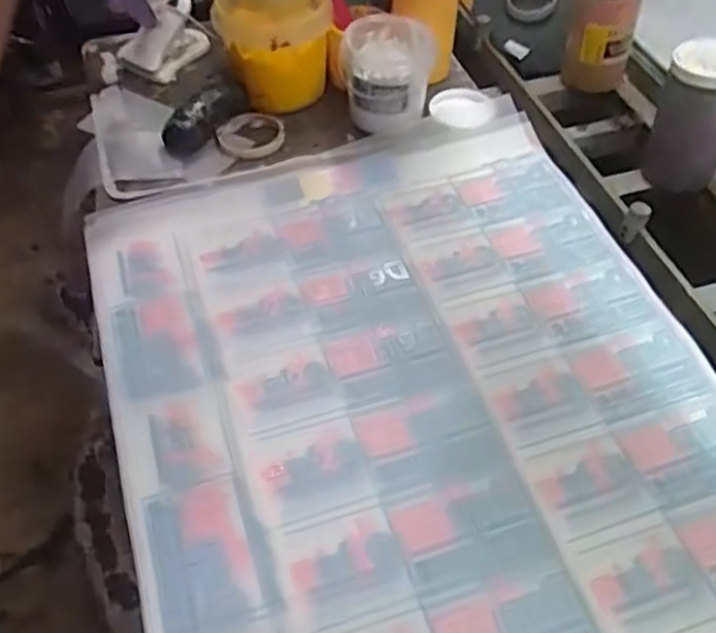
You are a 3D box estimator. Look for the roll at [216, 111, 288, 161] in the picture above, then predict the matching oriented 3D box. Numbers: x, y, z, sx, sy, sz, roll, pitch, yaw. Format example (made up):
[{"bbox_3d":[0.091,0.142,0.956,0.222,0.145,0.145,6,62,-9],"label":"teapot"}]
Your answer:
[{"bbox_3d":[-0.144,-0.251,1.011,0.094,0.015,0.094,0,51,0],"label":"roll"}]

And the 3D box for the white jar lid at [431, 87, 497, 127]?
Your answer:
[{"bbox_3d":[0.152,-0.306,1.059,0.093,0.011,0.080,19,53,14],"label":"white jar lid"}]

